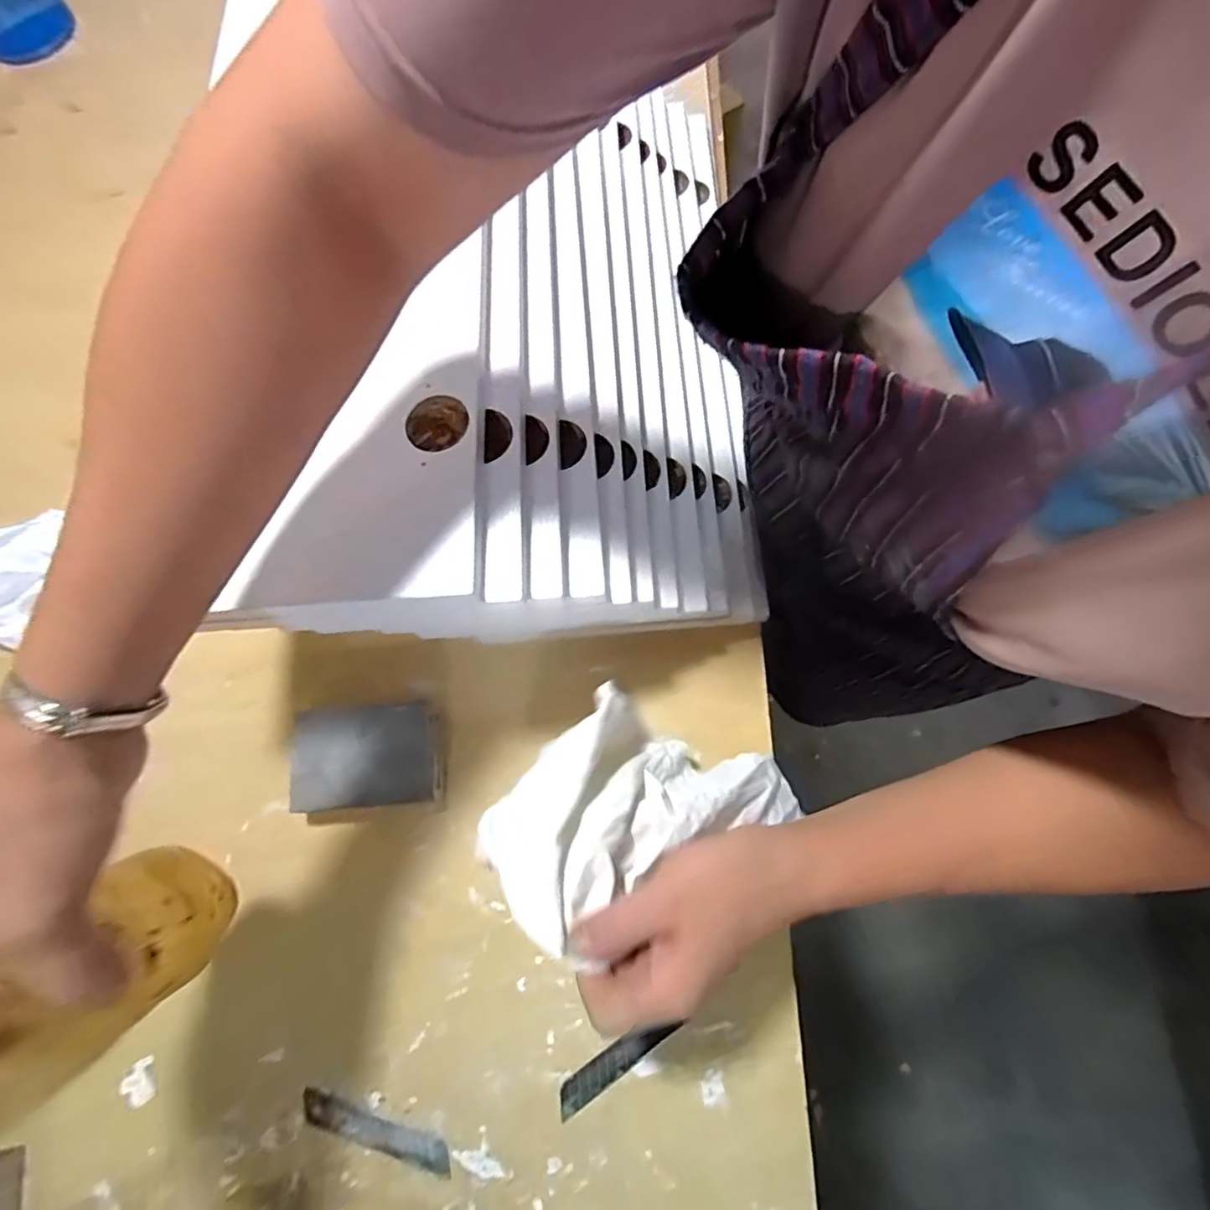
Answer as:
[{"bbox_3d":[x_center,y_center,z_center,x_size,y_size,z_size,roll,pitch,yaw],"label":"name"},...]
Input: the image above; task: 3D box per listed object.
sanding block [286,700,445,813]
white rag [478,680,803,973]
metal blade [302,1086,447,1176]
[{"bbox_3d":[-0.164,0.106,0.430,0.101,0.029,0.068,-6,72,0],"label":"sanding block"},{"bbox_3d":[0.019,0.116,0.368,0.177,0.105,0.115,-32,73,-8],"label":"white rag"},{"bbox_3d":[-0.140,0.321,0.373,0.098,0.004,0.018,14,75,7],"label":"metal blade"}]

